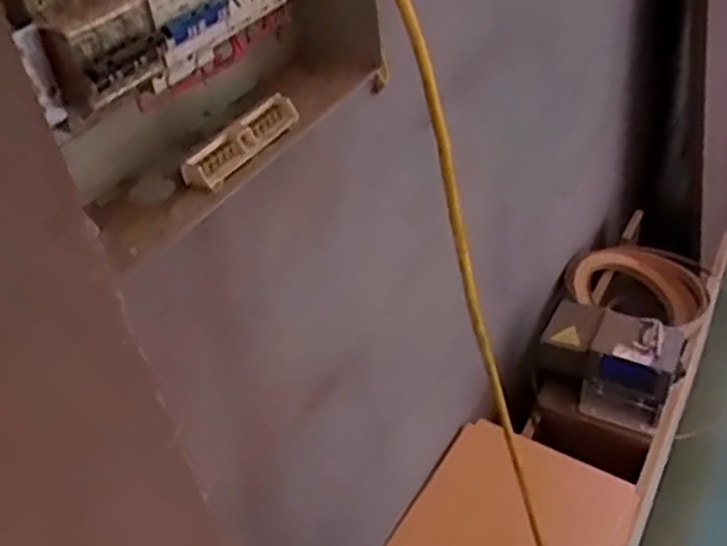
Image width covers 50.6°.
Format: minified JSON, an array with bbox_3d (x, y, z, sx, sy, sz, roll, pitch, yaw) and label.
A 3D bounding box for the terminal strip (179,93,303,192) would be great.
[{"bbox_3d":[-0.081,-0.090,0.524,0.102,0.026,0.009,-47,13,-35],"label":"terminal strip"}]

